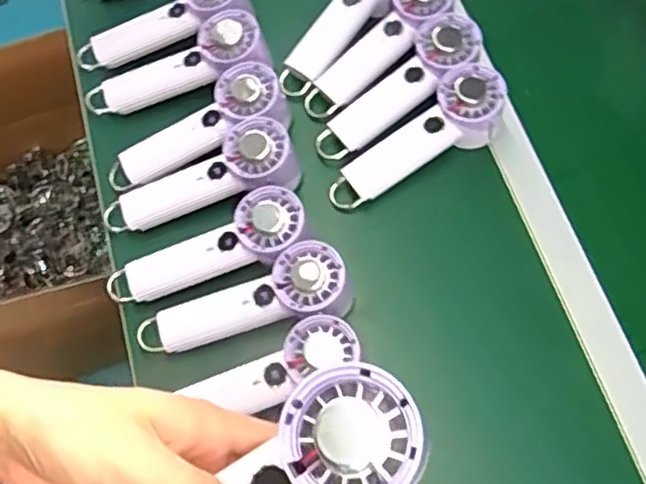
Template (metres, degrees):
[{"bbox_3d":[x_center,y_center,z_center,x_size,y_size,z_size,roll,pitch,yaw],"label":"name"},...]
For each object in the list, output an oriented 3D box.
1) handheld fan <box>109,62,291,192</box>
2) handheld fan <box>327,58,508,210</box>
[{"bbox_3d":[-0.126,-0.106,0.694,0.198,0.059,0.062,-30,68,5],"label":"handheld fan"},{"bbox_3d":[0.094,-0.099,0.676,0.200,0.051,0.061,-35,69,6],"label":"handheld fan"}]

